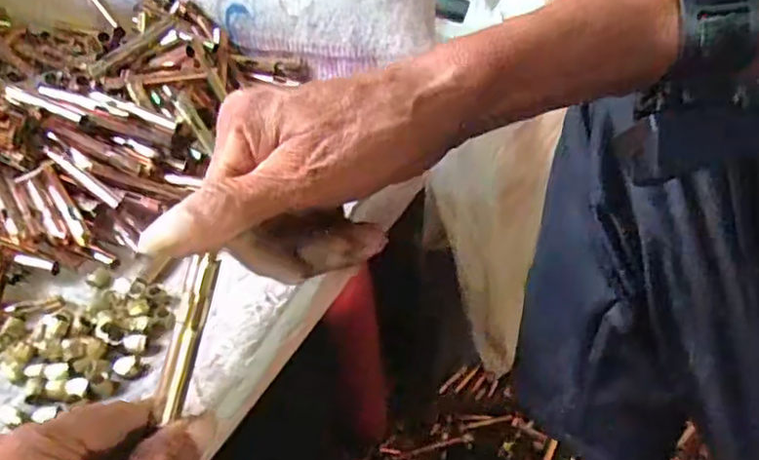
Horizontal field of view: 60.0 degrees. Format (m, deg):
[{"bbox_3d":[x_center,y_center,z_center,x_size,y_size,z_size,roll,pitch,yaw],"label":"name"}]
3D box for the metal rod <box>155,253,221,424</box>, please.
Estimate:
[{"bbox_3d":[-0.076,0.042,0.262,0.010,0.007,0.064,12,85,18],"label":"metal rod"}]

